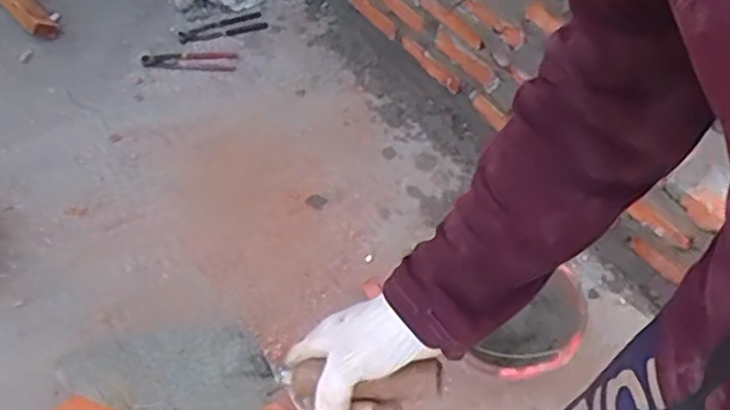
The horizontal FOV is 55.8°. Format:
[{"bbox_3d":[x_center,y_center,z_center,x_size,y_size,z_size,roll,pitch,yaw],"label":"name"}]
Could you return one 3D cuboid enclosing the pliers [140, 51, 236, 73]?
[{"bbox_3d":[-0.431,-0.349,1.685,0.221,0.024,0.067,-1,54,-5],"label":"pliers"}]

